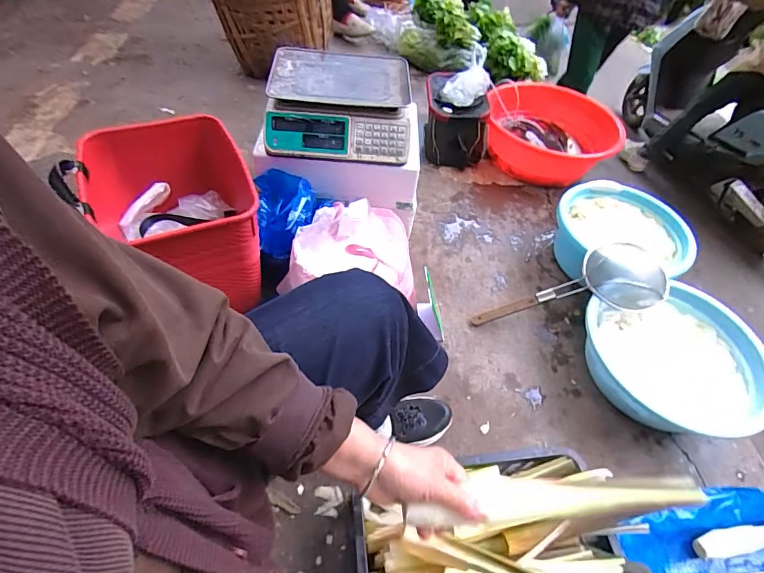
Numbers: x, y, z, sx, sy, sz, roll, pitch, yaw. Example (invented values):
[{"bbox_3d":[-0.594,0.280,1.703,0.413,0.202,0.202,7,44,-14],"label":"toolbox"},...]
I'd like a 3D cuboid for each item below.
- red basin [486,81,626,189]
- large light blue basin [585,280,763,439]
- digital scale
[{"bbox_3d":[0.583,-0.536,1.436,0.441,0.180,0.418,3,52,-3],"label":"red basin"},{"bbox_3d":[0.635,0.163,0.889,0.285,0.141,0.325,-8,54,-12],"label":"large light blue basin"},{"bbox_3d":[-0.100,-0.447,0.998,0.339,0.128,0.303,5,52,-2],"label":"digital scale"}]

